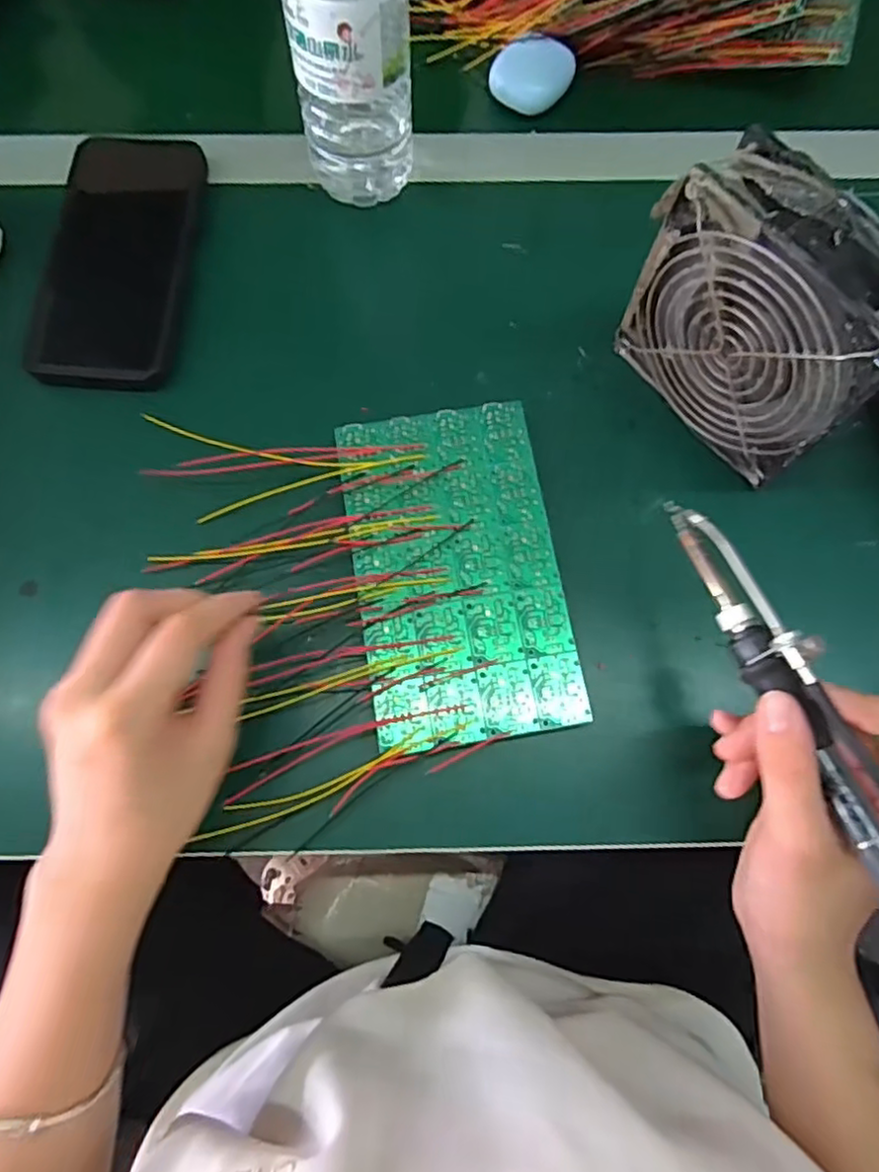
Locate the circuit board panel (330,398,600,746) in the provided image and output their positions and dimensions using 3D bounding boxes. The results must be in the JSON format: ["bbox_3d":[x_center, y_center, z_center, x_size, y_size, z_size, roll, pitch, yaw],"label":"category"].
[{"bbox_3d":[0.009,-0.010,0.335,0.101,0.004,0.171,-9,75,-3],"label":"circuit board panel"}]

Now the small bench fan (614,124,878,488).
[{"bbox_3d":[0.154,-0.118,0.314,0.042,0.116,0.130,-37,77,-11],"label":"small bench fan"}]

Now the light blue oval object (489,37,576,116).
[{"bbox_3d":[0.061,-0.342,0.437,0.040,0.023,0.048,40,77,10],"label":"light blue oval object"}]

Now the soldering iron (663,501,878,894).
[{"bbox_3d":[0.143,0.050,0.252,0.016,0.032,0.209,-17,65,-8],"label":"soldering iron"}]

